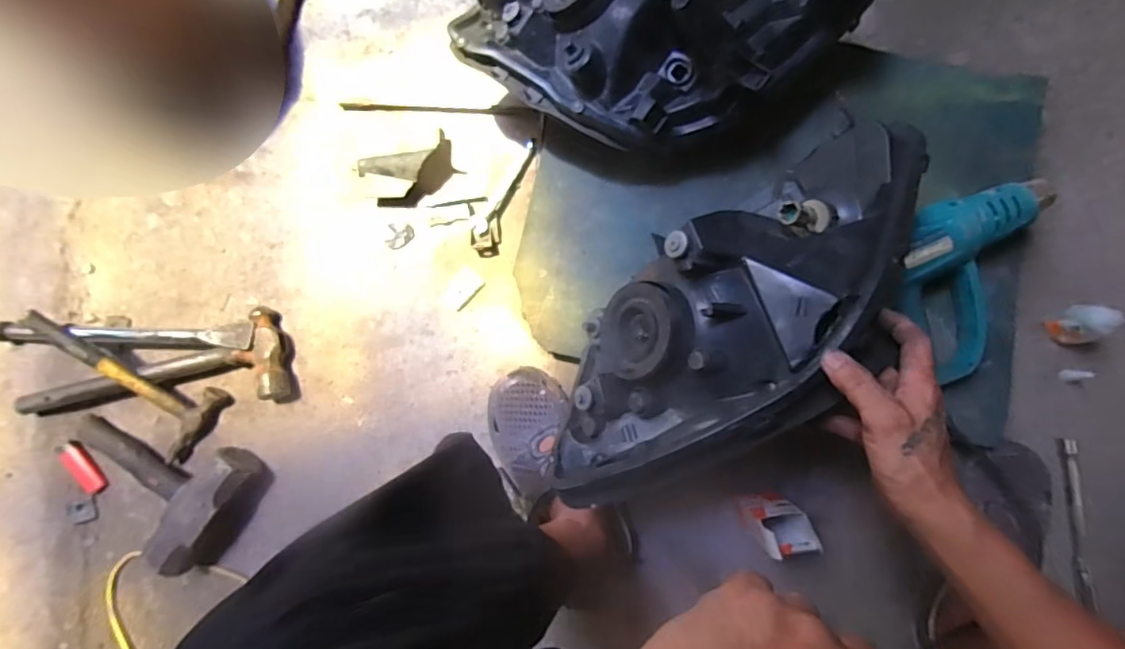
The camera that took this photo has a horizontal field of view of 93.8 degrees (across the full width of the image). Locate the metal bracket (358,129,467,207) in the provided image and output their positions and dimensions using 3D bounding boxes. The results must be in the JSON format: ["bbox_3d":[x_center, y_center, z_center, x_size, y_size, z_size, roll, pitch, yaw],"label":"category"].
[{"bbox_3d":[-0.206,-0.206,0.708,0.123,0.043,0.071,-24,83,2],"label":"metal bracket"}]

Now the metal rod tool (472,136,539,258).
[{"bbox_3d":[-0.083,-0.174,0.710,0.044,0.020,0.169,19,87,6],"label":"metal rod tool"}]

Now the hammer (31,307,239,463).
[{"bbox_3d":[-0.578,0.073,0.682,0.248,0.045,0.111,36,89,-9],"label":"hammer"}]

